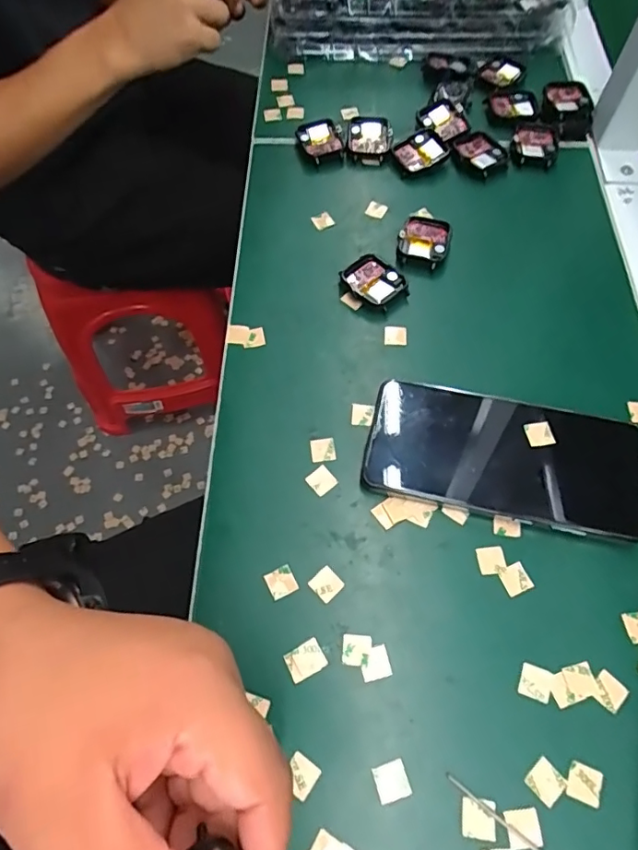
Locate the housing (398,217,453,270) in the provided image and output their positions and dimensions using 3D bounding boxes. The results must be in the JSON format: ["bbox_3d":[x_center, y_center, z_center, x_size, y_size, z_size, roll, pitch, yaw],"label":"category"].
[{"bbox_3d":[0.081,-0.141,0.405,0.038,0.012,0.038,19,65,8],"label":"housing"}]

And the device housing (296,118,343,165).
[{"bbox_3d":[0.002,-0.248,0.456,0.037,0.011,0.043,-19,66,-10],"label":"device housing"}]

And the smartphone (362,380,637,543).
[{"bbox_3d":[0.112,0.019,0.321,0.161,0.007,0.076,11,70,8],"label":"smartphone"}]

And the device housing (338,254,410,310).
[{"bbox_3d":[0.041,-0.106,0.388,0.037,0.010,0.045,-36,70,-17],"label":"device housing"}]

